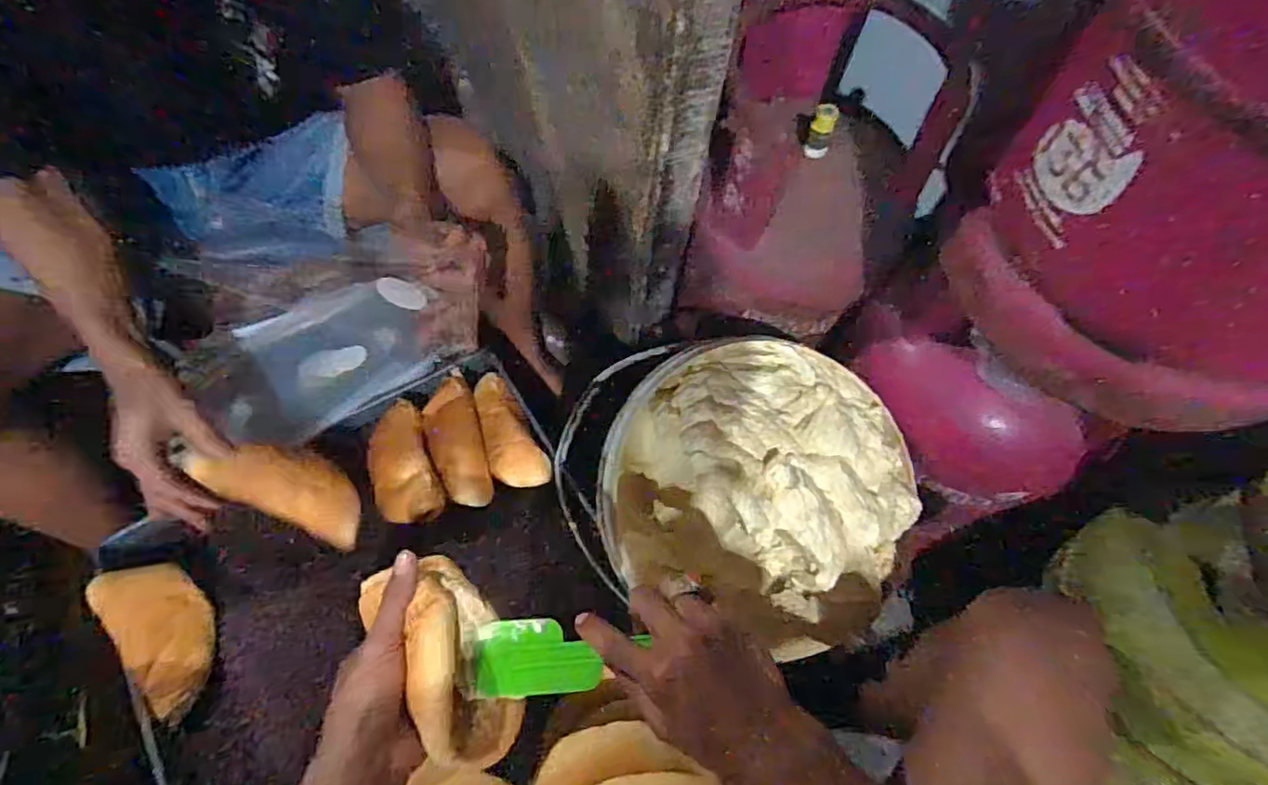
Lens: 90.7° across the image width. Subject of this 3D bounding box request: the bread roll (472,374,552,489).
[{"bbox_3d":[-0.147,0.041,0.708,0.057,0.038,0.155,-25,68,-14],"label":"bread roll"}]

